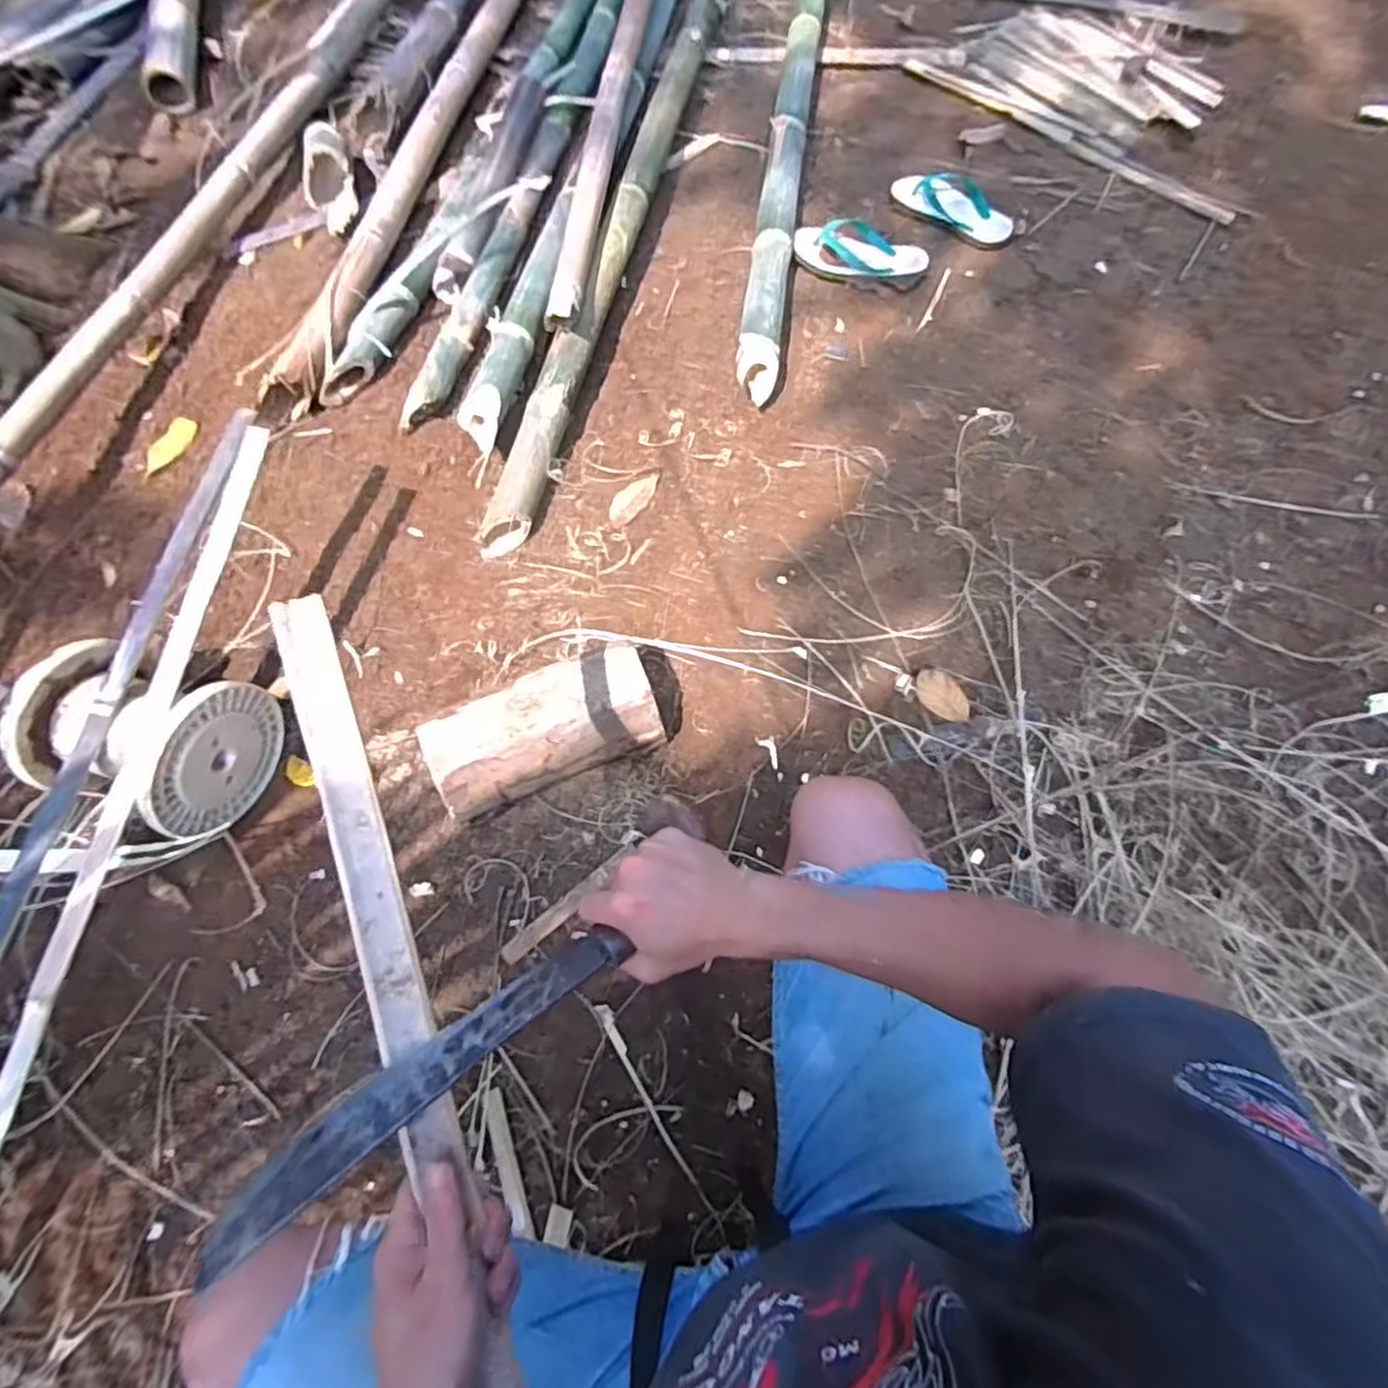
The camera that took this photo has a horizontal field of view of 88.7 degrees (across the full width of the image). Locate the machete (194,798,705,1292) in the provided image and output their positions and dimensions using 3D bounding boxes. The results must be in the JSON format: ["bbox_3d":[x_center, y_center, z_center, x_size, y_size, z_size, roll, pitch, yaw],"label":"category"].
[{"bbox_3d":[-0.124,0.197,0.461,0.061,0.020,0.367,44,59,16],"label":"machete"}]

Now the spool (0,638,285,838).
[{"bbox_3d":[-0.674,0.049,0.879,0.232,0.168,0.192,21,80,3],"label":"spool"}]

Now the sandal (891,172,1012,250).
[{"bbox_3d":[0.497,-0.928,1.343,0.234,0.037,0.100,41,73,15],"label":"sandal"}]

